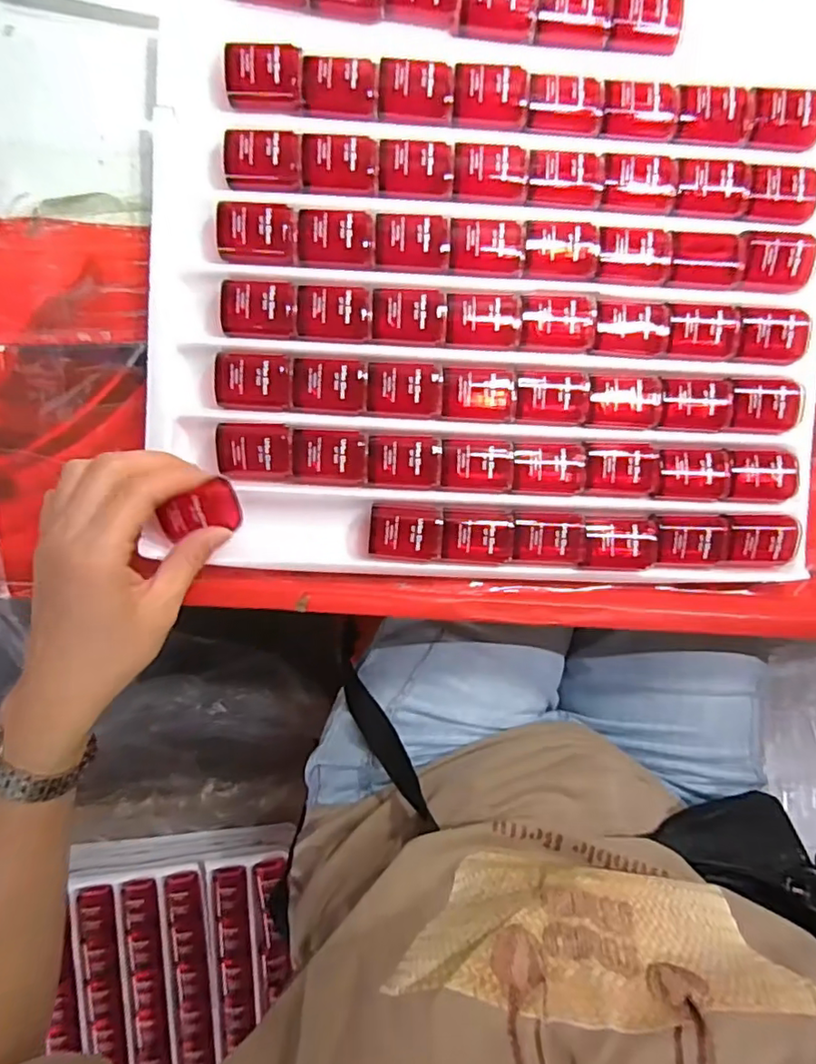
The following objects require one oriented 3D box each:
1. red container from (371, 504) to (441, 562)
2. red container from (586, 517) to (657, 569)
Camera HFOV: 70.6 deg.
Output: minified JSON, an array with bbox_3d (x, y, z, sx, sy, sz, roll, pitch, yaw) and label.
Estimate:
[{"bbox_3d":[-0.002,-0.001,0.342,0.041,0.023,0.030,5,92,-4],"label":"red container"},{"bbox_3d":[0.126,0.007,0.348,0.042,0.020,0.030,2,92,-4],"label":"red container"}]

